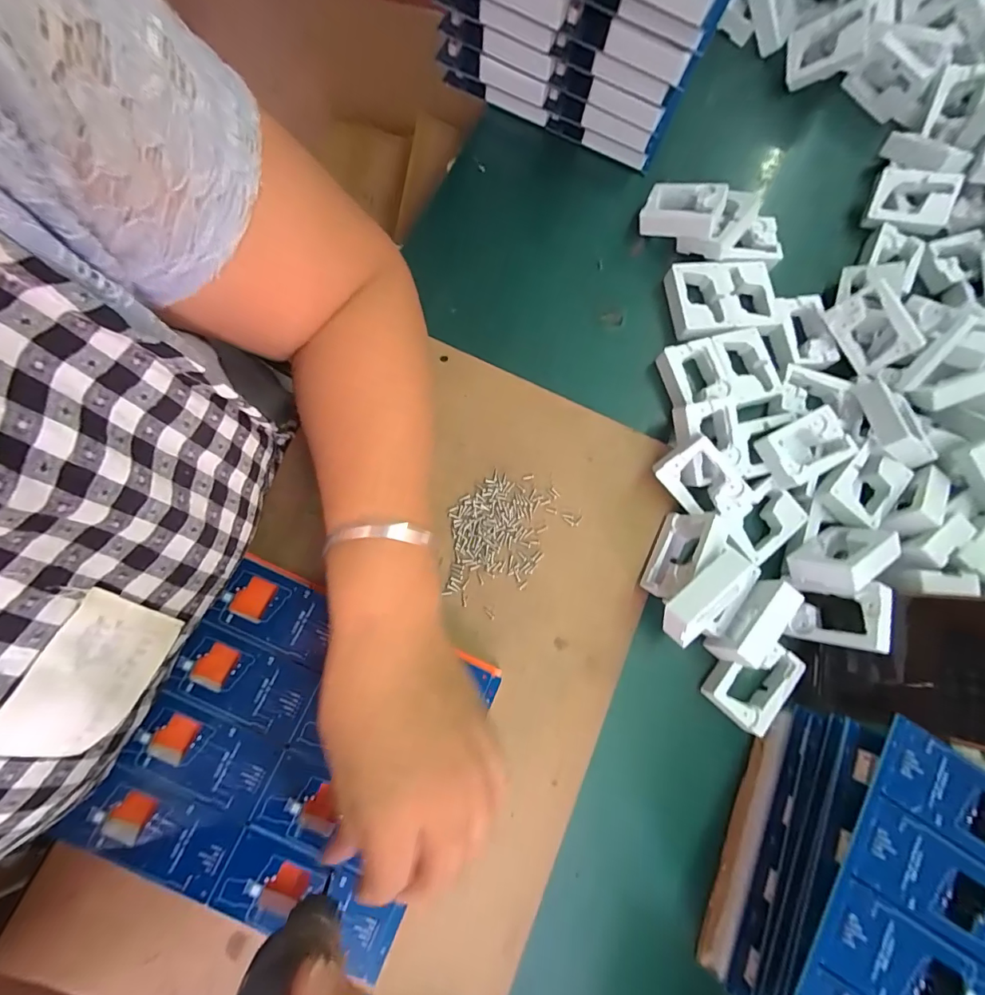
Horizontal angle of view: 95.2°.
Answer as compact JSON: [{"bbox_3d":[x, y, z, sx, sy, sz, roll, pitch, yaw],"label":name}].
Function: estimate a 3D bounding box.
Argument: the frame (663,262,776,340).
[{"bbox_3d":[0.183,-0.156,0.357,0.080,0.015,0.064,-4,80,-6],"label":"frame"}]

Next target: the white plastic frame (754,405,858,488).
[{"bbox_3d":[0.221,-0.036,0.318,0.055,0.018,0.039,-27,83,-9],"label":"white plastic frame"}]

